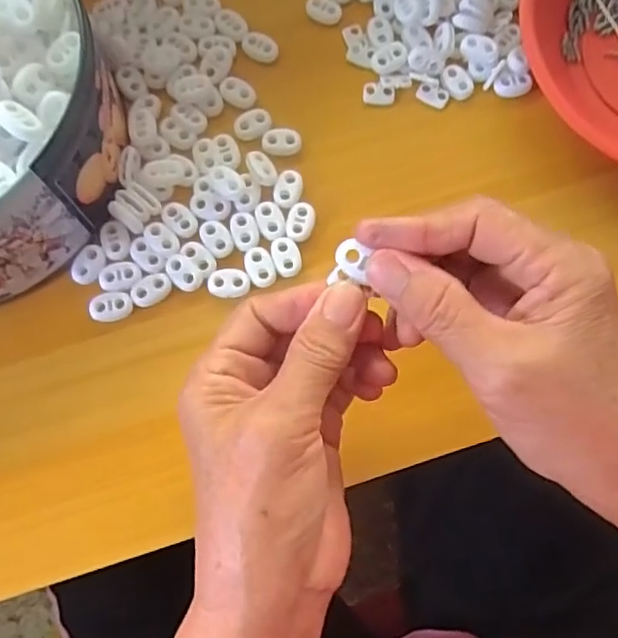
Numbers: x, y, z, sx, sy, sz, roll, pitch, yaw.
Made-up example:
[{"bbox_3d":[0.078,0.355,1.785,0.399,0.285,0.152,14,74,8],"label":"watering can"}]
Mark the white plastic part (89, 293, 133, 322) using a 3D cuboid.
[{"bbox_3d":[-0.106,-0.007,0.325,0.023,0.004,0.015,-8,77,-3],"label":"white plastic part"}]

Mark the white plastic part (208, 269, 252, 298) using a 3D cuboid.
[{"bbox_3d":[-0.043,-0.019,0.330,0.022,0.004,0.016,-6,77,-2],"label":"white plastic part"}]

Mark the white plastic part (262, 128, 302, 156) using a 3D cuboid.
[{"bbox_3d":[-0.016,-0.102,0.350,0.022,0.005,0.016,2,76,-1],"label":"white plastic part"}]

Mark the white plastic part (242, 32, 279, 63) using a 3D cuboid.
[{"bbox_3d":[-0.030,-0.163,0.366,0.022,0.005,0.015,34,78,7],"label":"white plastic part"}]

